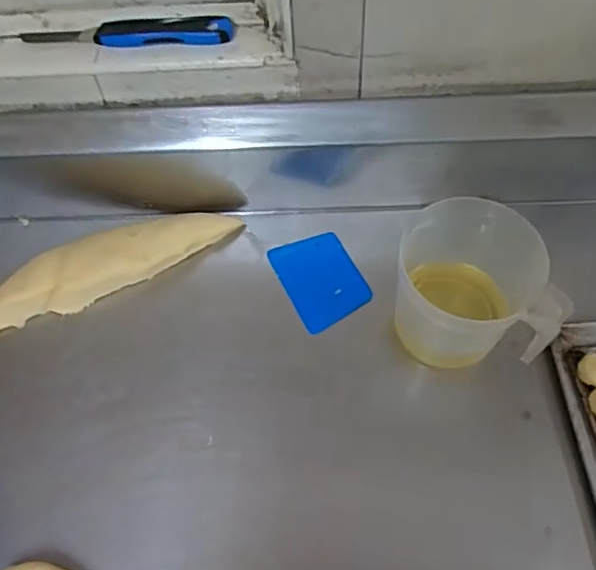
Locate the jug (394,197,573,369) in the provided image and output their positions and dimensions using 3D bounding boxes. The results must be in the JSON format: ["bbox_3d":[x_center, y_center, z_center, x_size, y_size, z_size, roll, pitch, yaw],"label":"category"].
[{"bbox_3d":[0.182,0.012,0.601,0.141,0.175,0.121,1,59,4],"label":"jug"}]

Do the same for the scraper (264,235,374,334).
[{"bbox_3d":[0.029,-0.009,0.715,0.091,0.004,0.123,-25,66,-10],"label":"scraper"}]

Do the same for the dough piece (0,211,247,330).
[{"bbox_3d":[-0.236,-0.024,0.722,0.343,0.065,0.064,-21,60,-9],"label":"dough piece"}]

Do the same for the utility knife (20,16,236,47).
[{"bbox_3d":[-0.185,-0.279,0.631,0.227,0.022,0.039,-2,59,3],"label":"utility knife"}]

